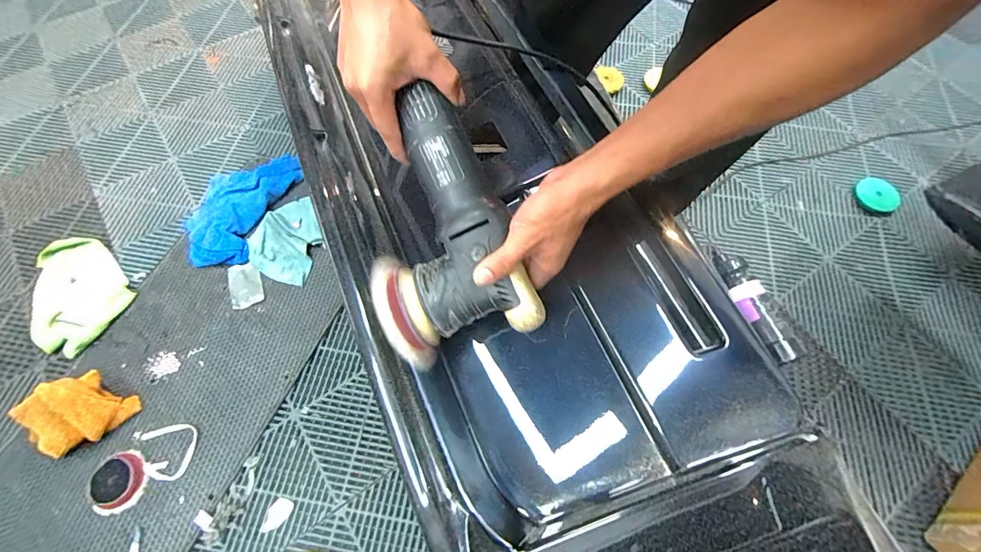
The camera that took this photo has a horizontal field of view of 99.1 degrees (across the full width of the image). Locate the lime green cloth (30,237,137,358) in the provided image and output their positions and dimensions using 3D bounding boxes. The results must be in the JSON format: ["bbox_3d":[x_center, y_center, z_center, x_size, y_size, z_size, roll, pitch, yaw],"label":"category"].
[{"bbox_3d":[-0.920,0.037,0.924,0.195,0.031,0.274,-40,71,-18],"label":"lime green cloth"}]

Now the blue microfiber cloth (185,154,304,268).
[{"bbox_3d":[-0.619,-0.178,1.013,0.204,0.048,0.342,19,65,7],"label":"blue microfiber cloth"}]

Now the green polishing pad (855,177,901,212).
[{"bbox_3d":[1.000,-0.212,1.080,0.104,0.018,0.103,-25,67,-13],"label":"green polishing pad"}]

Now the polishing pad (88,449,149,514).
[{"bbox_3d":[-0.669,0.369,0.751,0.084,0.026,0.100,6,64,1],"label":"polishing pad"}]

